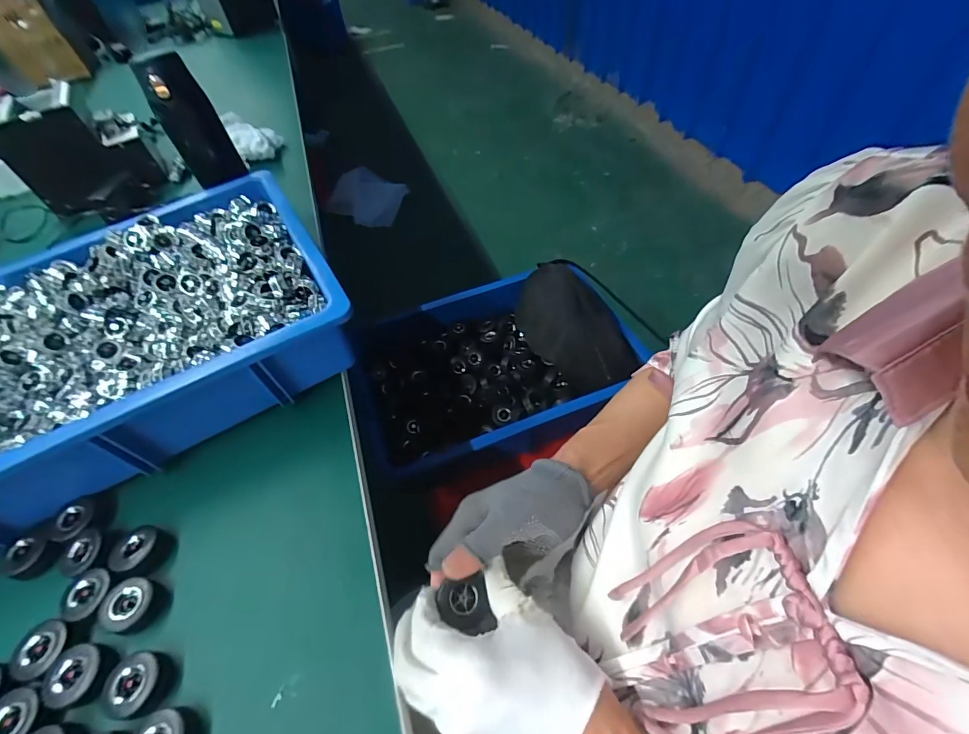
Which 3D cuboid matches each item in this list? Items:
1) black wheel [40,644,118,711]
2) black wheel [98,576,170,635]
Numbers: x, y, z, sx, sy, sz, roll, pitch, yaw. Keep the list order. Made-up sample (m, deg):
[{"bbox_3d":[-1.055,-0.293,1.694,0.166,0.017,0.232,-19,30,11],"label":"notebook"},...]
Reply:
[{"bbox_3d":[-0.288,0.220,0.306,0.035,0.021,0.037,-2,52,3],"label":"black wheel"},{"bbox_3d":[-0.270,0.185,0.330,0.036,0.022,0.036,2,52,6],"label":"black wheel"}]

